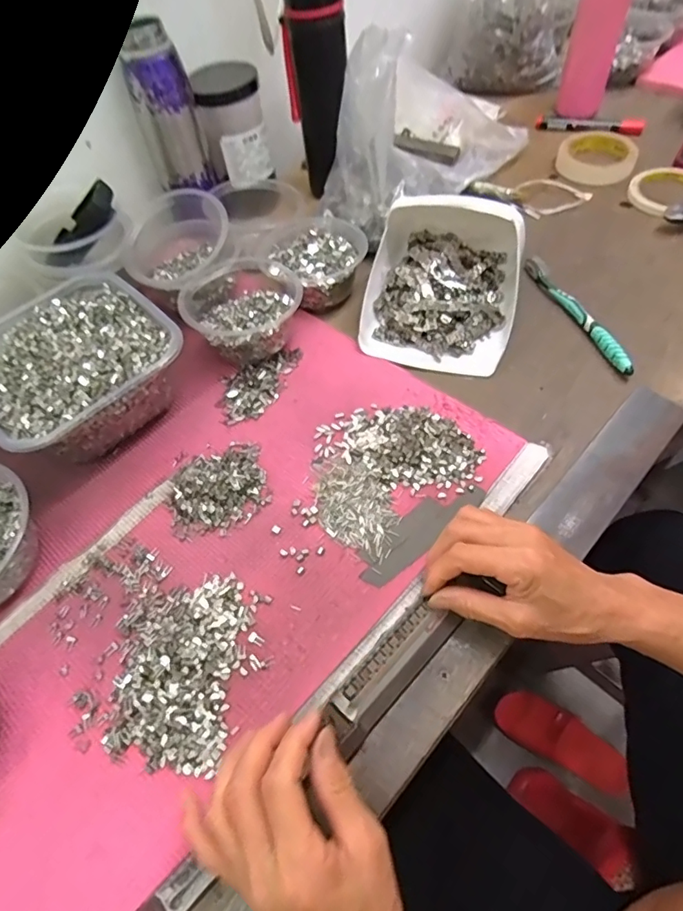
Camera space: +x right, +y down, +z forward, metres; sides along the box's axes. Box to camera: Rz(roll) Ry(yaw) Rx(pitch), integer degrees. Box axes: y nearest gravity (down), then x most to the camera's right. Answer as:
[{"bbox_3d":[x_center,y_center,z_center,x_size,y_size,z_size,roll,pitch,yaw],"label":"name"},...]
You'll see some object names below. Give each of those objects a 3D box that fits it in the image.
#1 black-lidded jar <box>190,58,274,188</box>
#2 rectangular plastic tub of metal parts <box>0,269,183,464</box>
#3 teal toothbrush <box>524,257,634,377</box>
[{"bbox_3d":[-0.132,-0.405,0.626,0.078,0.099,0.091,-17,56,-5],"label":"black-lidded jar"},{"bbox_3d":[-0.250,-0.081,0.486,0.170,0.080,0.174,-39,63,-19],"label":"rectangular plastic tub of metal parts"},{"bbox_3d":[0.243,-0.151,0.529,0.018,0.009,0.180,-16,58,-6],"label":"teal toothbrush"}]

